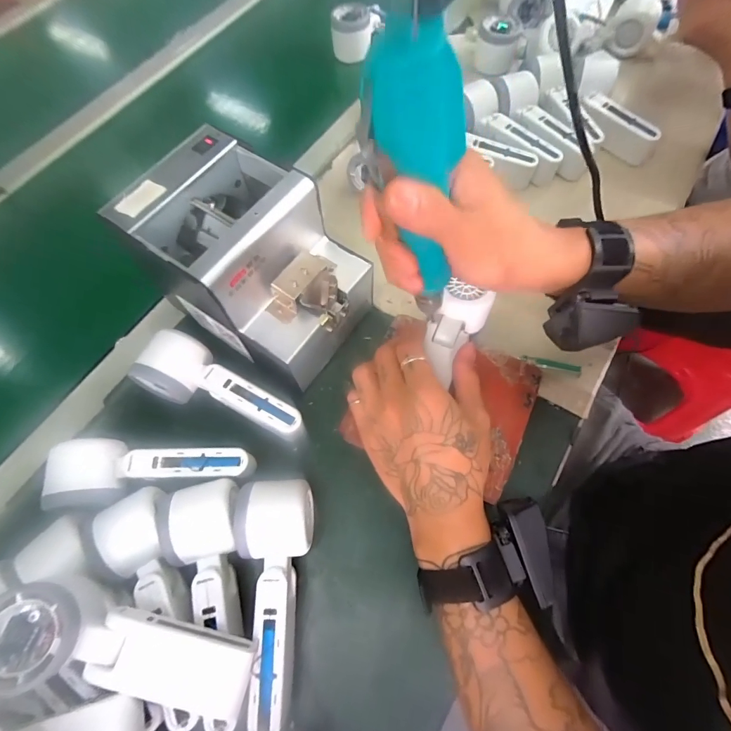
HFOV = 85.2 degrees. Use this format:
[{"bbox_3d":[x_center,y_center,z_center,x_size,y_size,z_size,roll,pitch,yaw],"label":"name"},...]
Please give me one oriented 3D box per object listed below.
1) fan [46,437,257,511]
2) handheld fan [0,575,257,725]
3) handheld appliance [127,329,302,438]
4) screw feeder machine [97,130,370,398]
[{"bbox_3d":[-0.177,0.090,0.339,0.152,0.049,0.053,-3,66,1],"label":"fan"},{"bbox_3d":[-0.162,0.191,0.269,0.169,0.056,0.056,22,68,-9],"label":"handheld fan"},{"bbox_3d":[-0.129,0.020,0.364,0.156,0.050,0.056,20,69,11],"label":"handheld appliance"},{"bbox_3d":[-0.095,-0.092,0.350,0.180,0.114,0.132,34,72,16],"label":"screw feeder machine"}]

